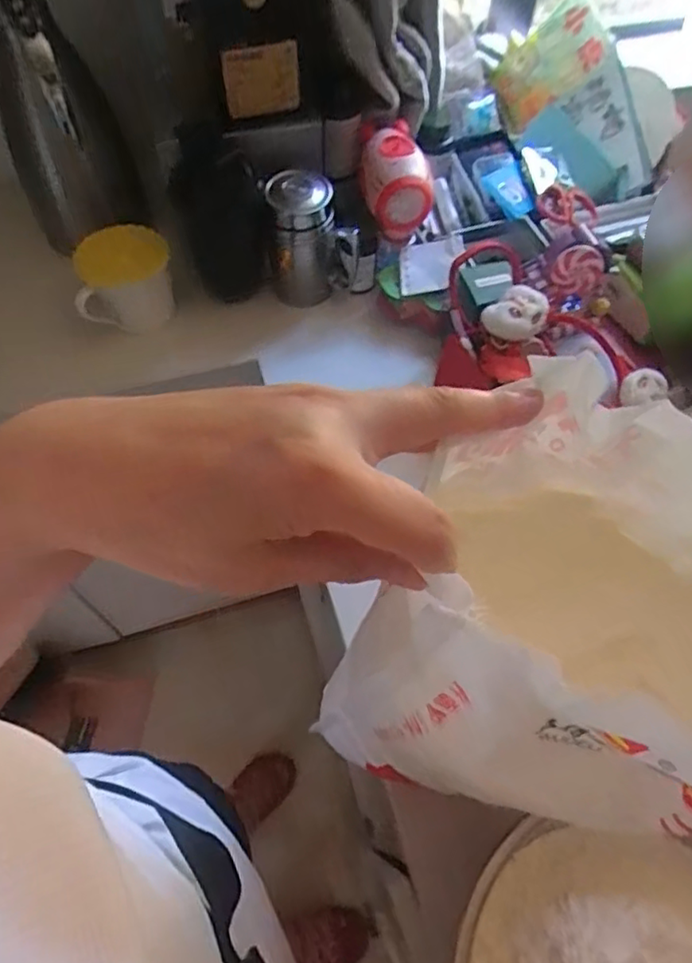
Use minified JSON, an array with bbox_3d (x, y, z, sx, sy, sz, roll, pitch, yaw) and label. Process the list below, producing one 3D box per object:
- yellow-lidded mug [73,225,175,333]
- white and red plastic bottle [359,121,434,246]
[{"bbox_3d":[-0.242,-0.223,0.659,0.104,0.080,0.077,-12,61,-8],"label":"yellow-lidded mug"},{"bbox_3d":[0.056,-0.362,0.707,0.083,0.079,0.135,1,60,-1],"label":"white and red plastic bottle"}]

